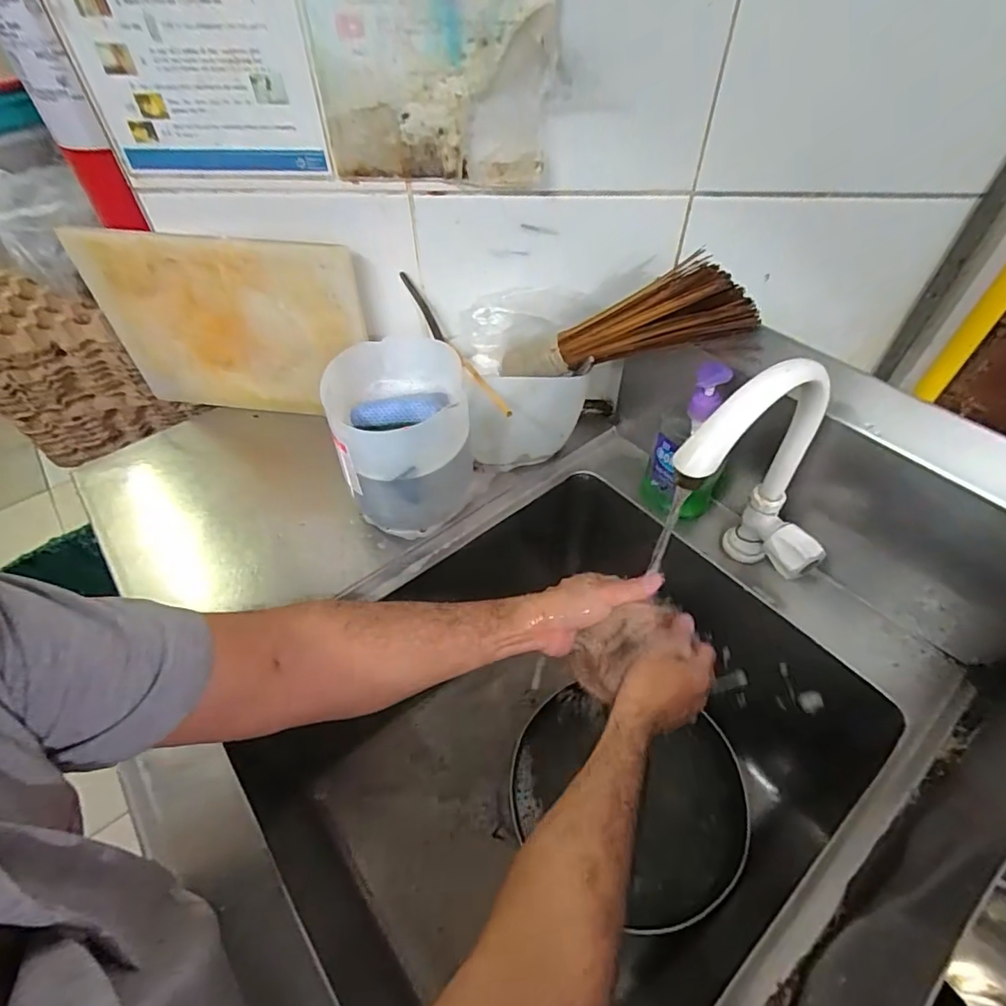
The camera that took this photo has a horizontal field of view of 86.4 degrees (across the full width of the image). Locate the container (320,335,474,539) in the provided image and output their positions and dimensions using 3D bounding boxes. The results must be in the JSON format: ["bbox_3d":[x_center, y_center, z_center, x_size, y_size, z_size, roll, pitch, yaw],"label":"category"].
[{"bbox_3d":[-0.111,-0.071,0.619,0.142,0.167,0.157,1,50,1],"label":"container"}]

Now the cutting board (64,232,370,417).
[{"bbox_3d":[-0.345,-0.217,0.694,0.339,0.246,0.018,5,50,4],"label":"cutting board"}]

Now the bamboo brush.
[{"bbox_3d":[0.121,-0.188,0.600,0.288,0.086,0.047,-8,42,35],"label":"bamboo brush"}]

